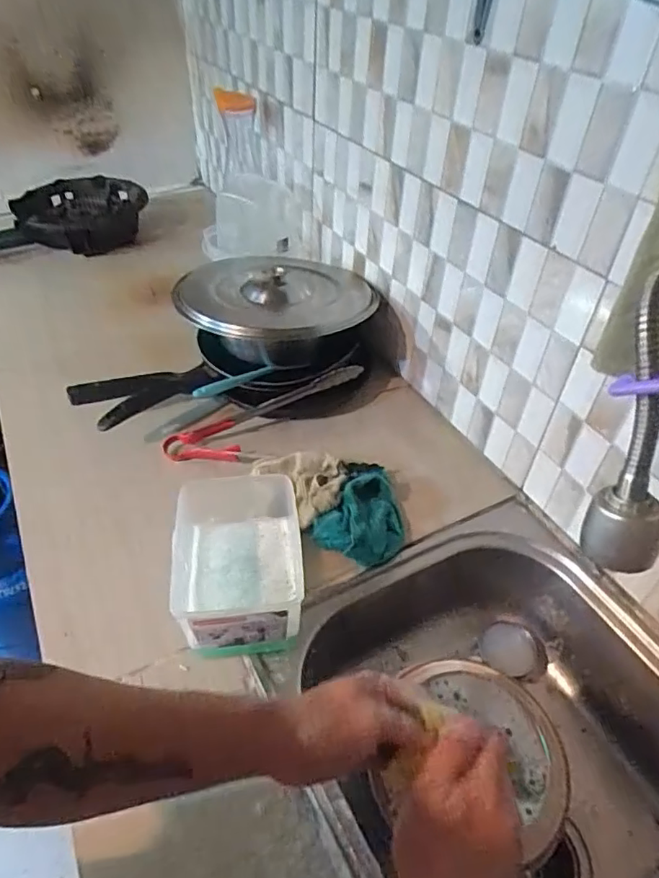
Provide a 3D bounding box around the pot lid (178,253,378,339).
[{"bbox_3d":[-0.081,-0.239,0.861,0.297,0.050,0.286,0,43,0],"label":"pot lid"}]

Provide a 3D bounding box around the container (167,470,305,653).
[{"bbox_3d":[-0.097,0.133,0.593,0.127,0.081,0.165,-3,43,-4],"label":"container"}]

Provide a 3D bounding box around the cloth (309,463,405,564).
[{"bbox_3d":[0.047,0.090,0.683,0.099,0.039,0.127,20,47,20],"label":"cloth"}]

